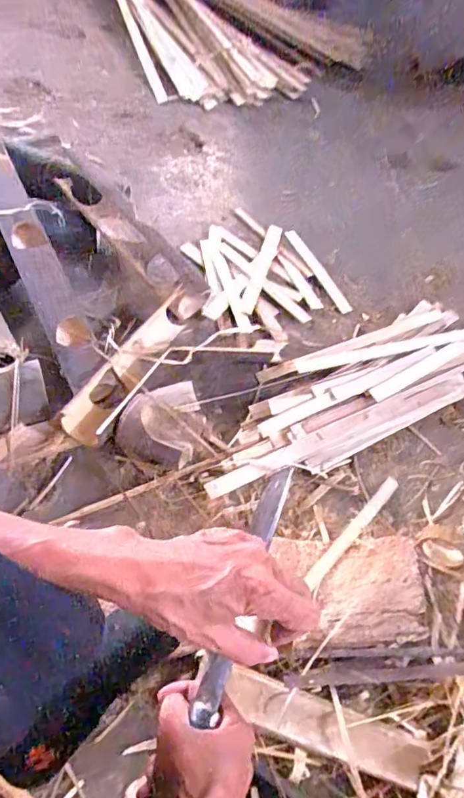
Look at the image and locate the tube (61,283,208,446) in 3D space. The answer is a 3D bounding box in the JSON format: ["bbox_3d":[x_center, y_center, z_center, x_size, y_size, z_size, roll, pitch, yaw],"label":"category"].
[{"bbox_3d":[-0.128,-0.070,0.774,0.061,0.057,0.338,25,56,14],"label":"tube"}]

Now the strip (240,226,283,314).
[{"bbox_3d":[0.056,-0.252,0.952,0.032,0.005,0.249,16,54,8],"label":"strip"}]

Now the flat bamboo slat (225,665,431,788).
[{"bbox_3d":[0.094,0.330,0.519,0.205,0.015,0.047,19,79,7],"label":"flat bamboo slat"}]

